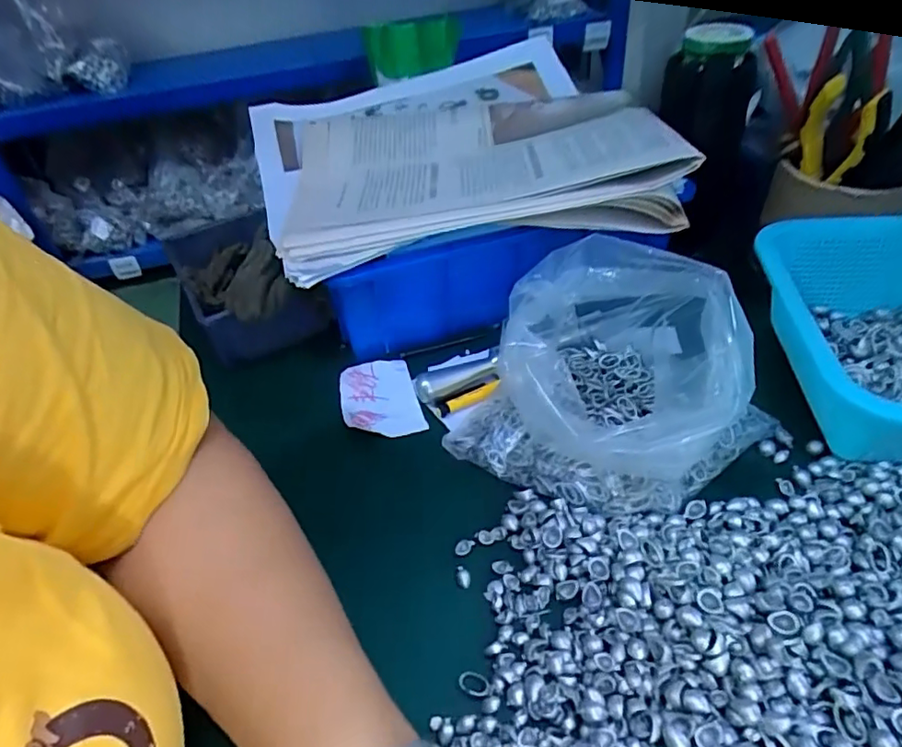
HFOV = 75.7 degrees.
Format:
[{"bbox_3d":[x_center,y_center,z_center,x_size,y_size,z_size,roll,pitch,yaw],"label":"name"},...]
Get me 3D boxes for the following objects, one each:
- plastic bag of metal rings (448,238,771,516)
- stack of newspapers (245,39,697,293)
[{"bbox_3d":[0.096,0.001,0.341,0.167,0.090,0.123,18,48,24],"label":"plastic bag of metal rings"},{"bbox_3d":[-0.014,-0.186,0.490,0.319,0.068,0.307,-10,43,-3],"label":"stack of newspapers"}]

